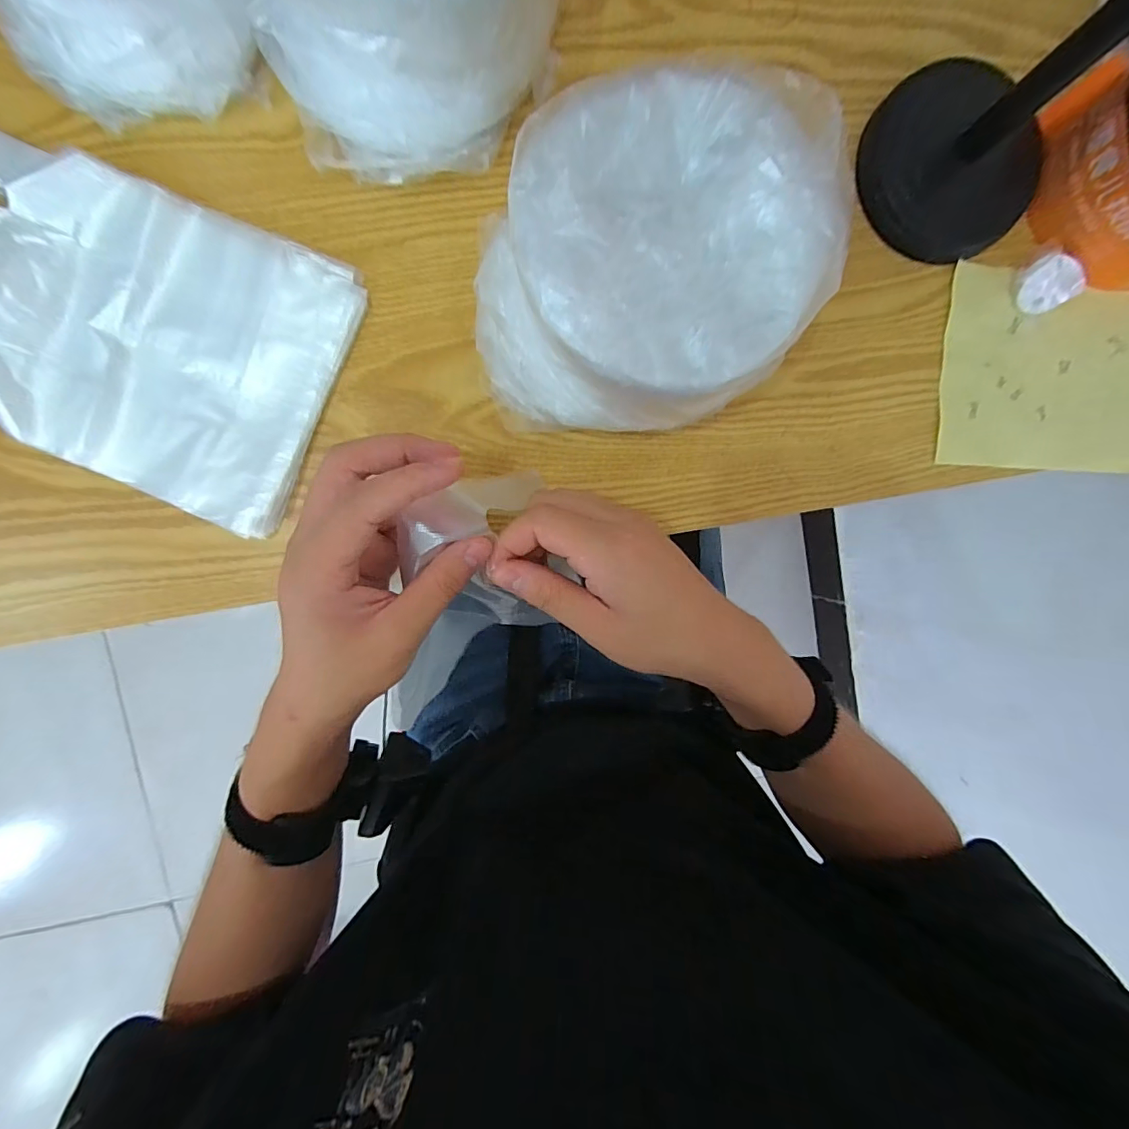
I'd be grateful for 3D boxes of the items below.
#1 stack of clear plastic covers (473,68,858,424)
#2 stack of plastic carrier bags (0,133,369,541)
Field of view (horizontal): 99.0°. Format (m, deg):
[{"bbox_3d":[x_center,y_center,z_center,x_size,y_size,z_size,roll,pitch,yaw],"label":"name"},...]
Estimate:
[{"bbox_3d":[0.036,-0.145,0.249,0.158,0.101,0.136,-6,95,-5],"label":"stack of clear plastic covers"},{"bbox_3d":[-0.259,-0.135,0.264,0.252,0.030,0.159,21,92,-7],"label":"stack of plastic carrier bags"}]

